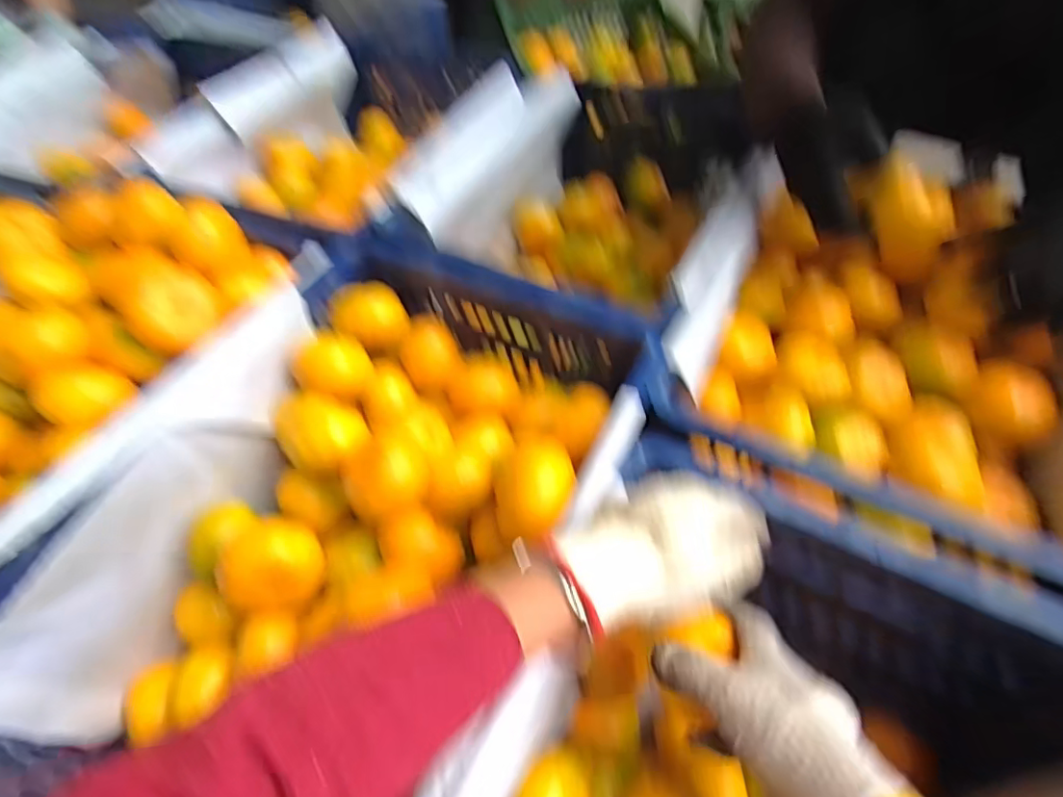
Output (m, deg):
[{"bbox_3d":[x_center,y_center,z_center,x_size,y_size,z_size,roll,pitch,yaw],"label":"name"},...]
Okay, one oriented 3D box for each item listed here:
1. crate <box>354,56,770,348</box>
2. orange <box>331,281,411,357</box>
[{"bbox_3d":[0.085,-0.240,0.771,0.377,0.238,0.565,19,54,16],"label":"crate"},{"bbox_3d":[-0.169,-0.086,0.580,0.074,0.060,0.062,-17,53,-12],"label":"orange"}]

